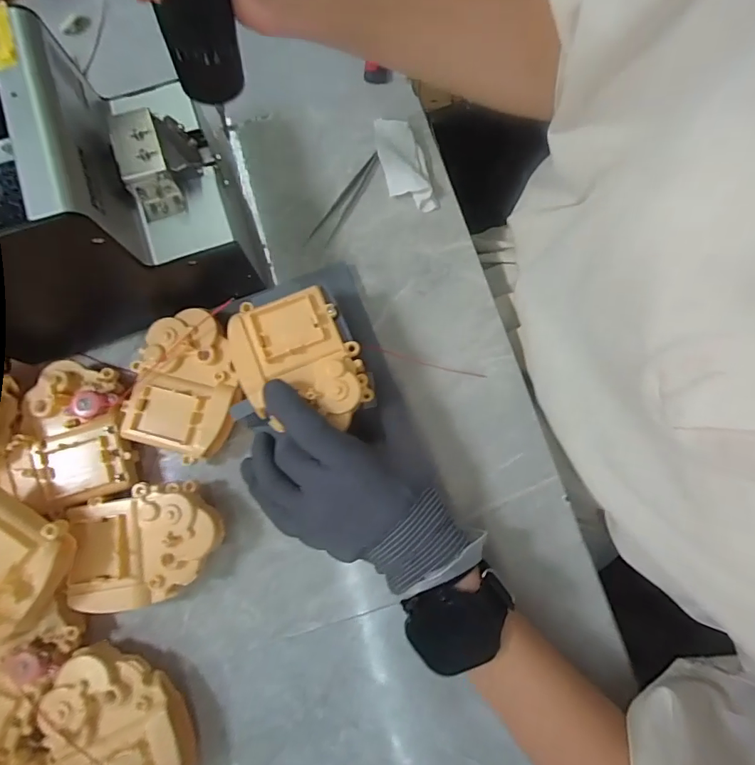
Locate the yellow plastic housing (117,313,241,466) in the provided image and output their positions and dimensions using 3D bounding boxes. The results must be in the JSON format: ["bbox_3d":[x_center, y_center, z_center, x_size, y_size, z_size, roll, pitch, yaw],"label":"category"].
[{"bbox_3d":[-0.129,0.001,0.312,0.081,0.013,0.094,24,81,4],"label":"yellow plastic housing"}]

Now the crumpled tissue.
[{"bbox_3d":[0.022,-0.176,0.369,0.036,0.017,0.080,-15,80,-3],"label":"crumpled tissue"}]

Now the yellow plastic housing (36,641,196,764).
[{"bbox_3d":[-0.161,0.218,0.286,0.075,0.037,0.105,-42,83,-7],"label":"yellow plastic housing"}]

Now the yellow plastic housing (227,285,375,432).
[{"bbox_3d":[-0.051,-0.014,0.288,0.076,0.015,0.090,-17,80,-3],"label":"yellow plastic housing"}]

